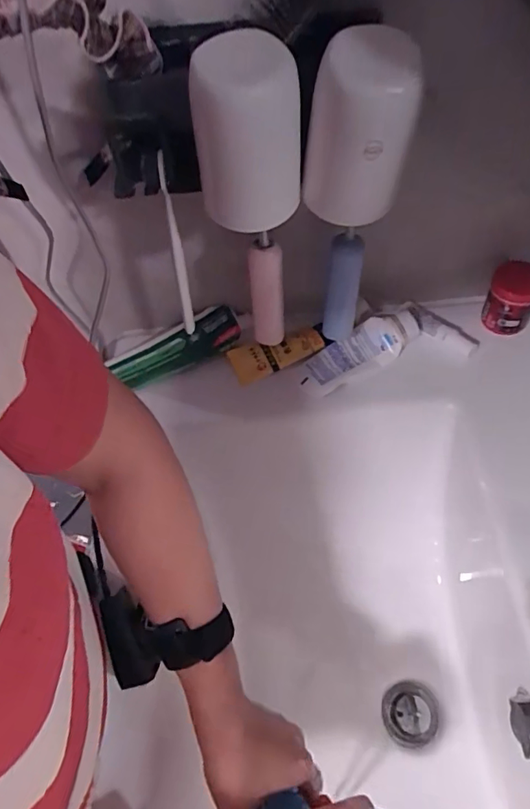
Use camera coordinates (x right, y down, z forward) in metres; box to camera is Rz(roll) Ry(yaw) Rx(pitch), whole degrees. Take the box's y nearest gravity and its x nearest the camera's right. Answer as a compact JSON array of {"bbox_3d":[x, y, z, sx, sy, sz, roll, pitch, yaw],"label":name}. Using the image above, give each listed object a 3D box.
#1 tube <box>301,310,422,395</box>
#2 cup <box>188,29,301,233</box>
[{"bbox_3d":[0.107,-0.061,0.568,0.149,0.031,0.049,-28,60,-13],"label":"tube"},{"bbox_3d":[-0.013,-0.154,0.292,0.066,0.114,0.058,0,58,5],"label":"cup"}]

